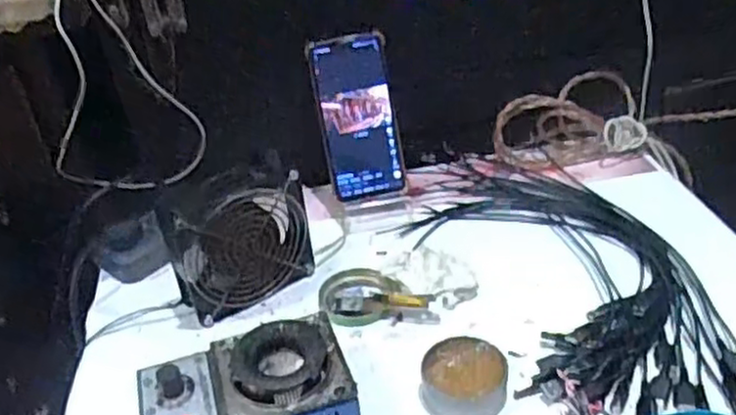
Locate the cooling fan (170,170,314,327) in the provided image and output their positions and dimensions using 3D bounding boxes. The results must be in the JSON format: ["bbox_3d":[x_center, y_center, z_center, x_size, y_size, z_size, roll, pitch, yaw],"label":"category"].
[{"bbox_3d":[-0.105,0.033,0.631,0.118,0.111,0.035,-21,39,-19],"label":"cooling fan"}]

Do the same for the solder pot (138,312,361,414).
[{"bbox_3d":[-0.088,0.137,0.530,0.148,0.061,0.095,-13,37,-9],"label":"solder pot"}]

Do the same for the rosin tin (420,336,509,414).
[{"bbox_3d":[0.072,0.129,0.544,0.062,0.026,0.062,-4,36,3],"label":"rosin tin"}]

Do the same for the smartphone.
[{"bbox_3d":[-0.009,-0.088,0.733,0.075,0.163,0.010,-14,13,-10],"label":"smartphone"}]

